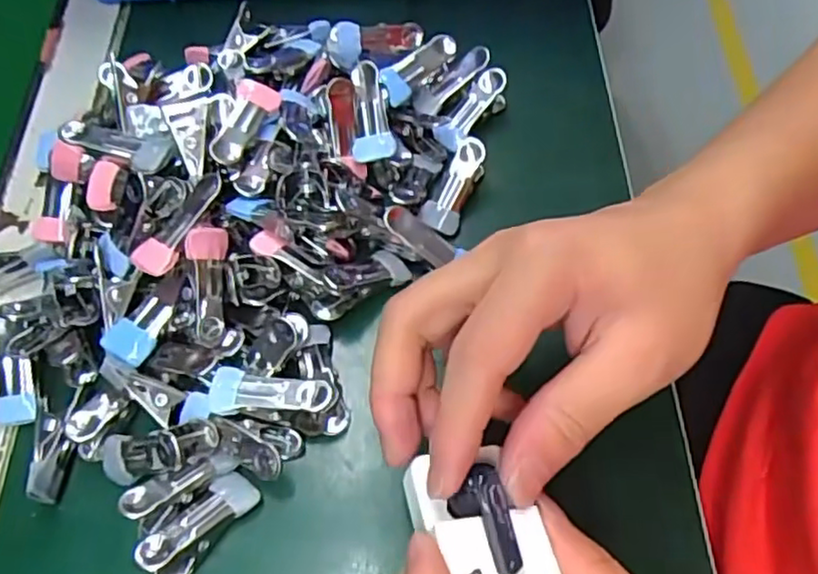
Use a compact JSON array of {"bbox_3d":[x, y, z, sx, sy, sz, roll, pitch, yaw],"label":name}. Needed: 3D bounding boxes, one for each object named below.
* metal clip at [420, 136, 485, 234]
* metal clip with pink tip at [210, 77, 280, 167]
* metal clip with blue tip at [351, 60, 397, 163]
[{"bbox_3d":[0.025,-0.053,0.350,0.019,0.016,0.051,25,86,14],"label":"metal clip"},{"bbox_3d":[-0.083,-0.081,0.328,0.020,0.010,0.050,14,63,9],"label":"metal clip with pink tip"},{"bbox_3d":[-0.021,-0.090,0.346,0.021,0.016,0.050,-7,85,-4],"label":"metal clip with blue tip"}]

